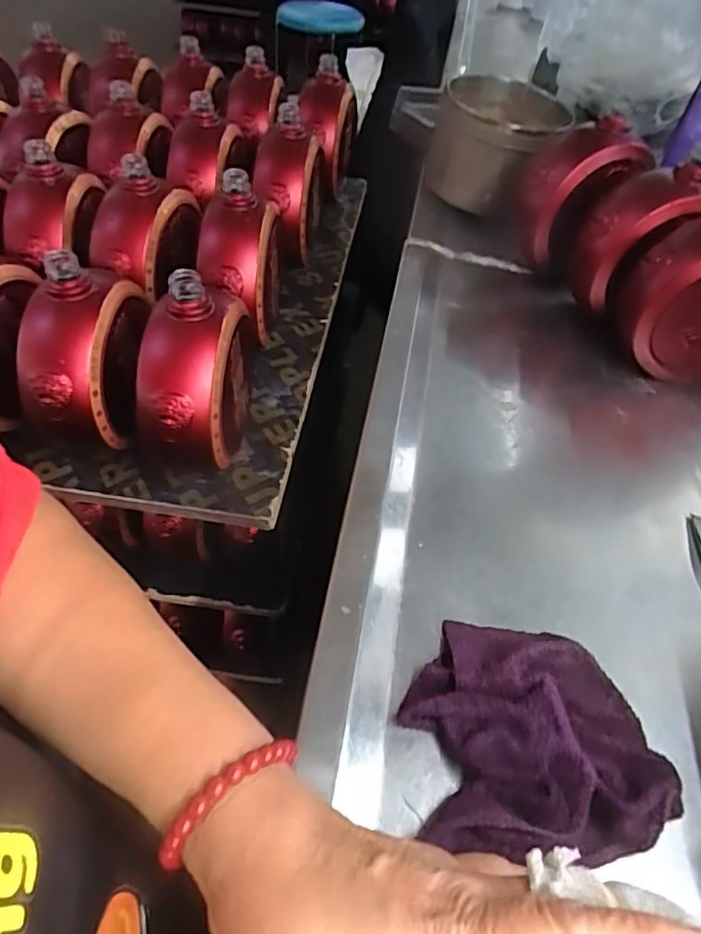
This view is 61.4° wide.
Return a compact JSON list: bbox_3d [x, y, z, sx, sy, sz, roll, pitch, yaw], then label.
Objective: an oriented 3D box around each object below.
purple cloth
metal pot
[{"bbox_3d":[0.094,0.136,0.303,0.126,0.033,0.113,5,49,-1],"label":"purple cloth"},{"bbox_3d":[0.165,-0.369,0.690,0.138,0.111,0.139,3,49,-3],"label":"metal pot"}]

